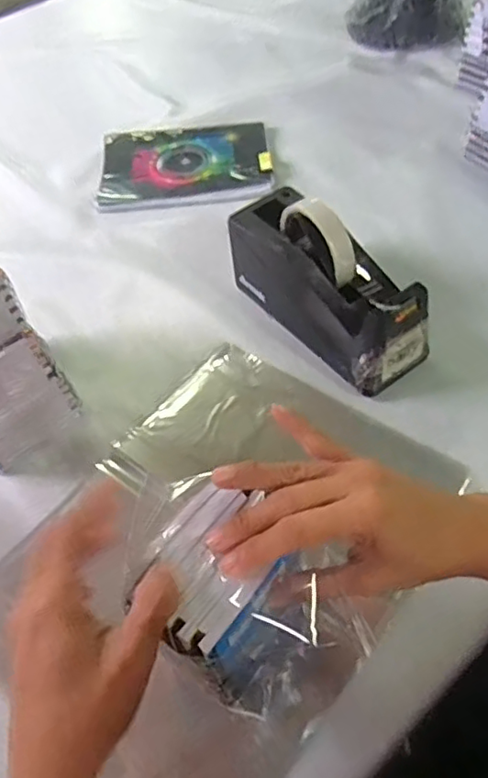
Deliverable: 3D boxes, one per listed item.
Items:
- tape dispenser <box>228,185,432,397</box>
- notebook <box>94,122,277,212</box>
[{"bbox_3d":[0.074,-0.098,0.537,0.078,0.115,0.202,-33,57,-18],"label":"tape dispenser"},{"bbox_3d":[-0.078,-0.300,0.762,0.219,0.016,0.171,-6,53,1],"label":"notebook"}]

